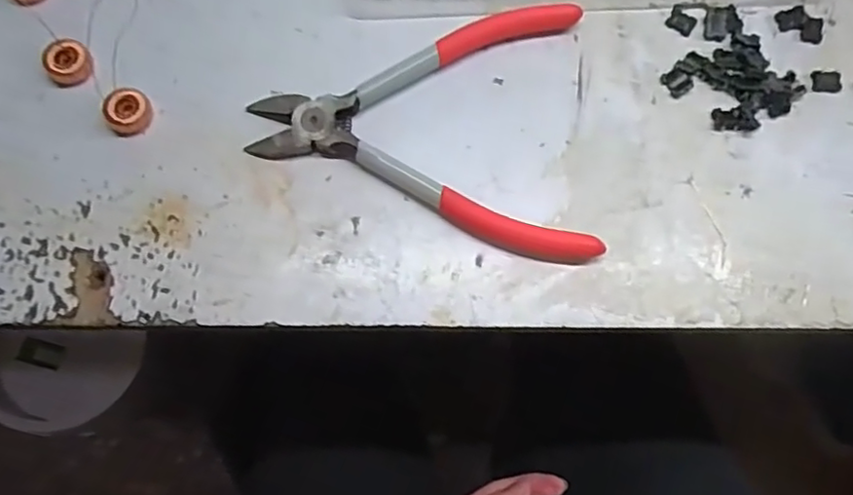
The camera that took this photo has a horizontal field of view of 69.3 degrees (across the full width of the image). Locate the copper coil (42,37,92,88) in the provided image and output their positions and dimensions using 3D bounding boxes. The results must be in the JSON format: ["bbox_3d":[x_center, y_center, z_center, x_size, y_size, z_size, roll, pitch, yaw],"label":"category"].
[{"bbox_3d":[-0.153,-0.079,0.263,0.015,0.012,0.019,38,77,6],"label":"copper coil"}]

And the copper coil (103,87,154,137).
[{"bbox_3d":[-0.124,-0.056,0.257,0.015,0.012,0.019,43,78,7],"label":"copper coil"}]

